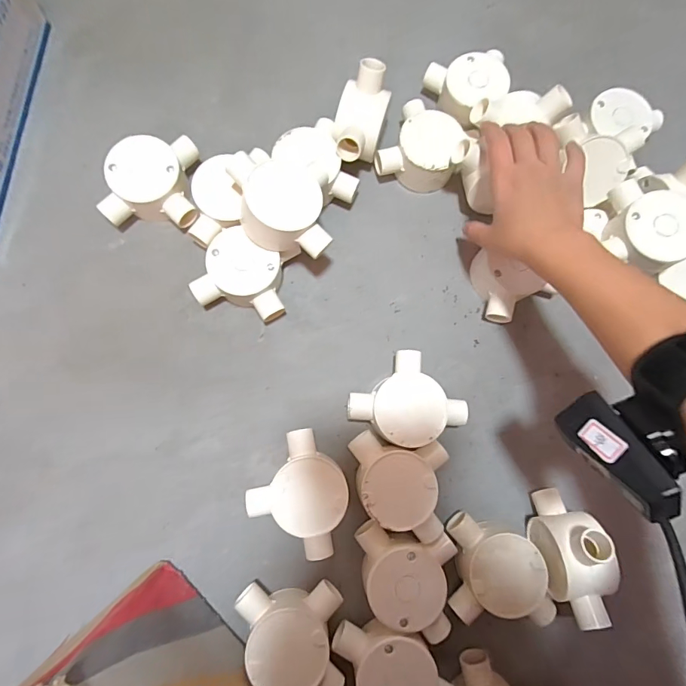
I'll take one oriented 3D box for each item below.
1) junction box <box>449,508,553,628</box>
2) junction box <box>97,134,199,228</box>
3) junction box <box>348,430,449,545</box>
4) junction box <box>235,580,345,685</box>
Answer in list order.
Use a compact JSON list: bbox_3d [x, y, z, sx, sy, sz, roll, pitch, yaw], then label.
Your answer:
[{"bbox_3d":[0.132,0.193,0.370,0.079,0.047,0.077,3,79,-3],"label":"junction box"},{"bbox_3d":[-0.177,-0.147,0.394,0.089,0.047,0.079,-4,82,-5],"label":"junction box"},{"bbox_3d":[0.046,0.124,0.373,0.081,0.046,0.078,9,79,-2],"label":"junction box"},{"bbox_3d":[-0.043,0.241,0.349,0.084,0.049,0.081,1,82,-5],"label":"junction box"}]

